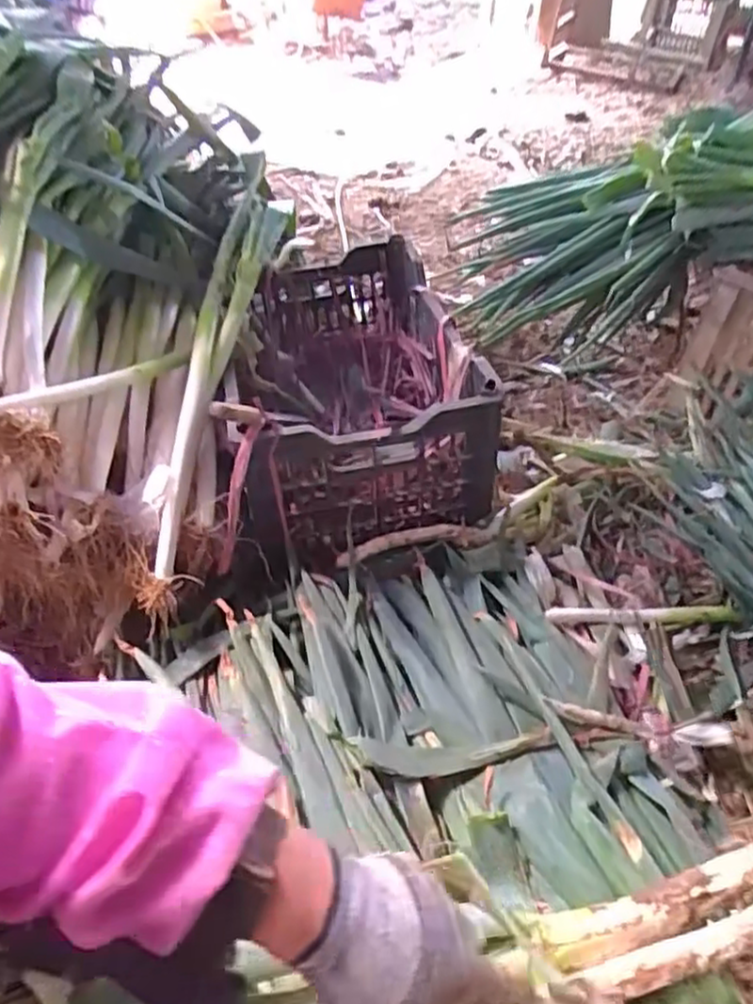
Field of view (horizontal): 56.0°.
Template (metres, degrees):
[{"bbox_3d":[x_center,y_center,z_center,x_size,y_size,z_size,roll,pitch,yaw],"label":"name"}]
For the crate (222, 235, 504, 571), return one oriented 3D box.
[{"bbox_3d":[-0.055,-0.169,1.040,0.339,0.220,0.520,-8,47,-11],"label":"crate"}]

